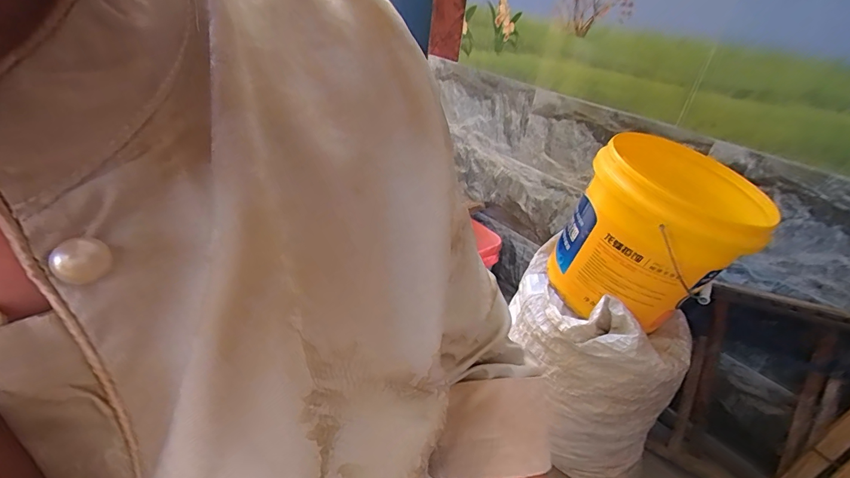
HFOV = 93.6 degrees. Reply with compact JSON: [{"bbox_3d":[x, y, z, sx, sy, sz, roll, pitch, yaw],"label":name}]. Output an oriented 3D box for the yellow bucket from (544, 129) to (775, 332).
[{"bbox_3d":[0.387,-0.009,0.675,0.269,0.242,0.245,5,33,-3],"label":"yellow bucket"}]

